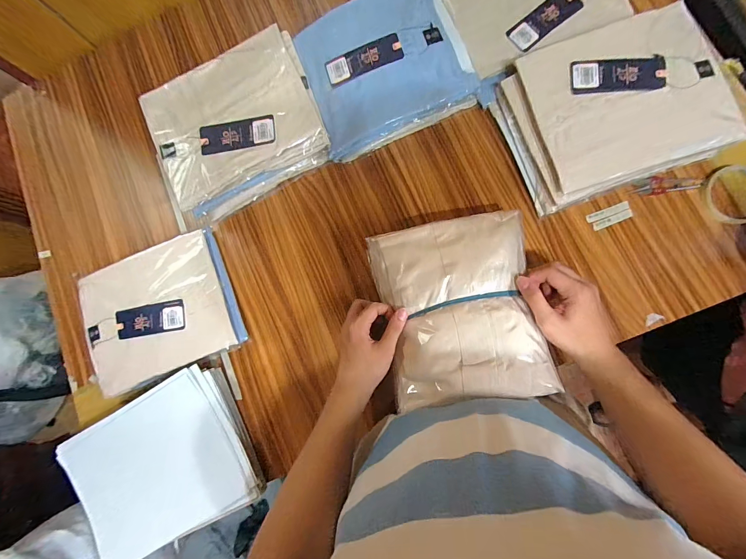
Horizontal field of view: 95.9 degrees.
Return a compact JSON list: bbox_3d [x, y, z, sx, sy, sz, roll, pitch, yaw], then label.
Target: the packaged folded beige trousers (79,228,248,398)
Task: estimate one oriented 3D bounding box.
[{"bbox_3d":[-0.374,0.059,0.579,0.269,0.052,0.212,-23,81,4],"label":"packaged folded beige trousers"}]

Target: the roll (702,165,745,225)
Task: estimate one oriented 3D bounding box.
[{"bbox_3d":[0.536,-0.124,0.494,0.081,0.018,0.087,-1,83,7],"label":"roll"}]

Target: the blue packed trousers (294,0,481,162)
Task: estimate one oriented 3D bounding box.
[{"bbox_3d":[0.017,-0.337,0.536,0.246,0.061,0.210,-21,80,5],"label":"blue packed trousers"}]

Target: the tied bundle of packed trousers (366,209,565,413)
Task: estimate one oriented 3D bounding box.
[{"bbox_3d":[0.115,0.038,0.455,0.208,0.052,0.244,-10,82,6],"label":"tied bundle of packed trousers"}]

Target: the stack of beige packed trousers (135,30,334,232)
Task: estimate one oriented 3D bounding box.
[{"bbox_3d":[-0.222,-0.246,0.567,0.276,0.100,0.217,-27,80,4],"label":"stack of beige packed trousers"}]

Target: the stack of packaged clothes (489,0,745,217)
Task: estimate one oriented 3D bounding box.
[{"bbox_3d":[0.349,-0.241,0.495,0.264,0.095,0.214,-20,81,5],"label":"stack of packaged clothes"}]

